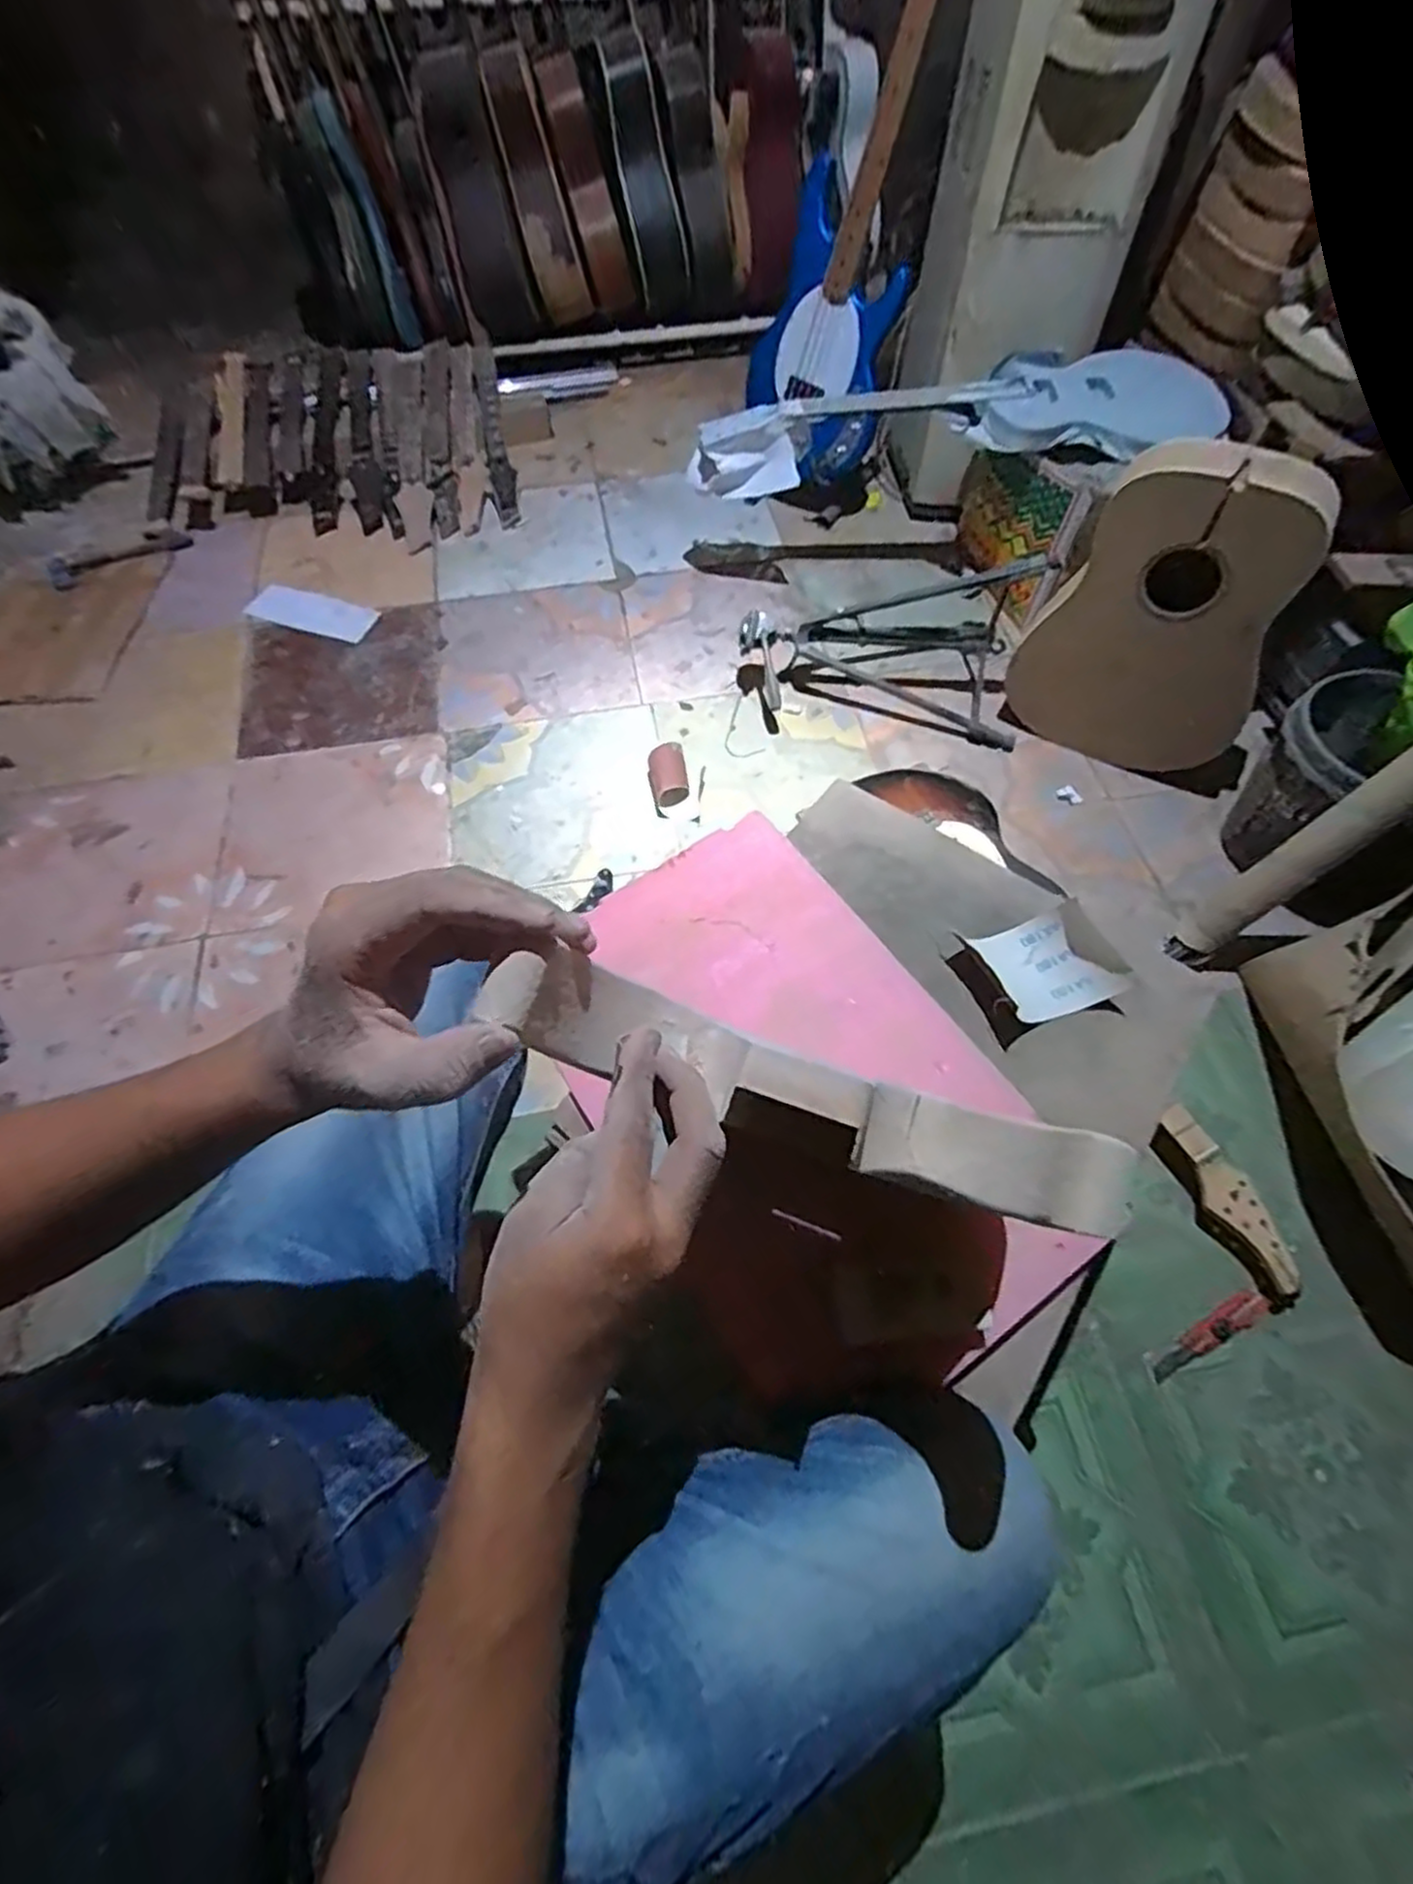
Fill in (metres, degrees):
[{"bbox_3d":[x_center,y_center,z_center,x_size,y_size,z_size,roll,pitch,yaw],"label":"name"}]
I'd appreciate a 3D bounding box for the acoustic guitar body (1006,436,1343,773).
[{"bbox_3d":[0.720,-0.496,1.189,0.364,0.485,0.091,41,69,20],"label":"acoustic guitar body"}]

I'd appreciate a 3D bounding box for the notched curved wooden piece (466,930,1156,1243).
[{"bbox_3d":[0.032,0.054,0.308,0.239,0.098,0.048,22,66,-8],"label":"notched curved wooden piece"}]

